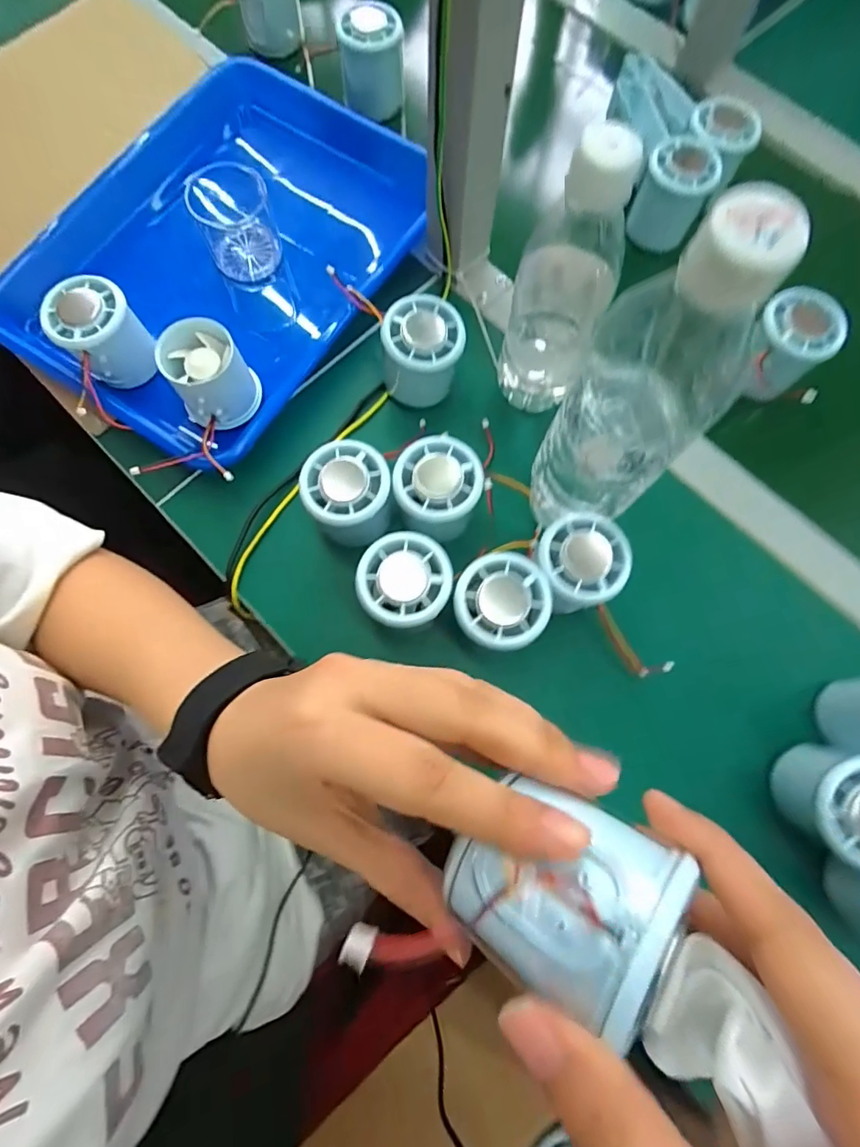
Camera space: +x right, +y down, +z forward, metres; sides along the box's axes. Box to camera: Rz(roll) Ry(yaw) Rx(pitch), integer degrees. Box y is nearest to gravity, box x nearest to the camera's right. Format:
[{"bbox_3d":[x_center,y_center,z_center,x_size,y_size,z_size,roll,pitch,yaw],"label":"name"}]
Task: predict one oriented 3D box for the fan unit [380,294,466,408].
[{"bbox_3d":[-0.006,-0.157,0.363,0.058,0.062,0.053,-3,75,-2],"label":"fan unit"}]

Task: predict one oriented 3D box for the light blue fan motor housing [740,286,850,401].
[{"bbox_3d":[0.265,-0.170,0.374,0.068,0.050,0.054,-42,80,-12],"label":"light blue fan motor housing"}]

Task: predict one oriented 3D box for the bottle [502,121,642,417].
[{"bbox_3d":[0.085,-0.176,0.309,0.060,0.174,0.050,8,75,1],"label":"bottle"}]

